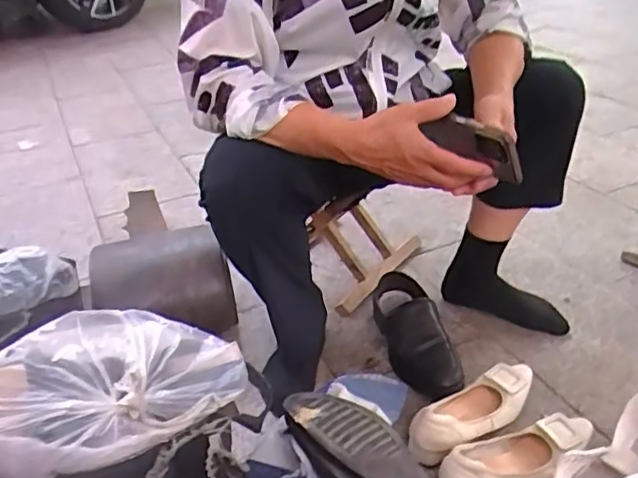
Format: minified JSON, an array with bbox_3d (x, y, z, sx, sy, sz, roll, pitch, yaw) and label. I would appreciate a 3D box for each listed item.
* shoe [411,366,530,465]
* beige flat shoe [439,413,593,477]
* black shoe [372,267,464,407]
[{"bbox_3d":[0.231,0.249,0.926,0.243,0.064,0.085,-26,37,-31],"label":"shoe"},{"bbox_3d":[0.274,0.294,0.851,0.238,0.067,0.091,-16,33,-19],"label":"beige flat shoe"},{"bbox_3d":[0.161,0.148,1.058,0.095,0.073,0.271,-11,31,-11],"label":"black shoe"}]

